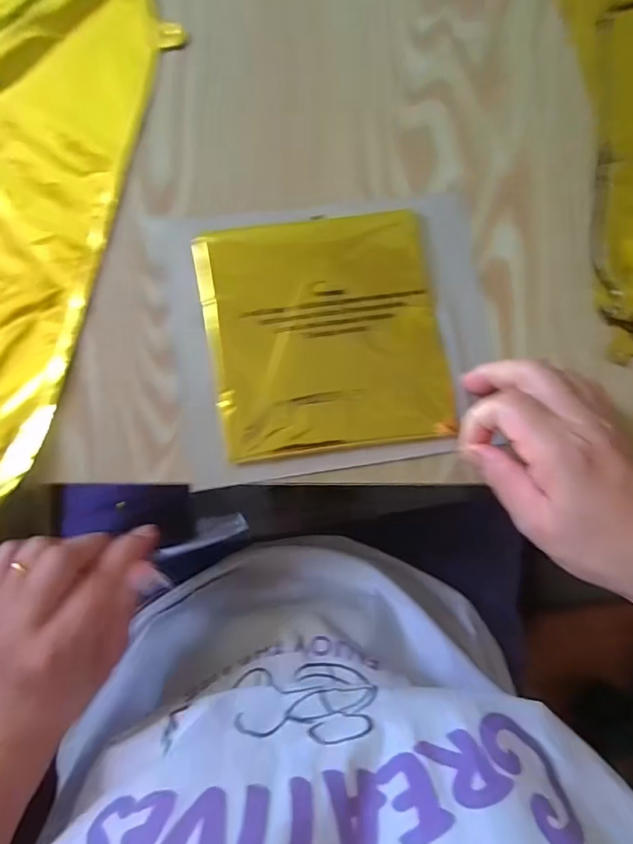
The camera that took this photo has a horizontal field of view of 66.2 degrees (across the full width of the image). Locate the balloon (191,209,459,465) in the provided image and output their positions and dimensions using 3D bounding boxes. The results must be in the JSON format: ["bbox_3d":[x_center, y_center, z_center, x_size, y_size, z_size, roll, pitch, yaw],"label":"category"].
[{"bbox_3d":[0.006,-0.054,0.295,0.137,0.012,0.141,-9,84,-5],"label":"balloon"}]

